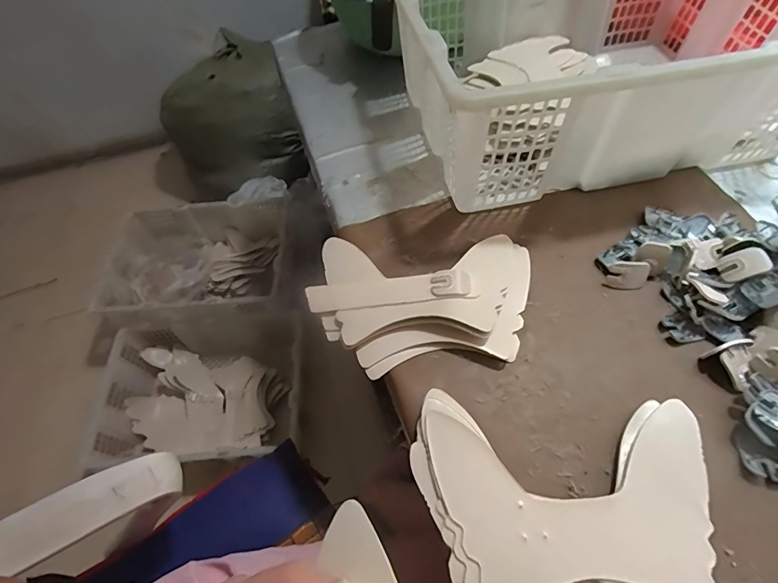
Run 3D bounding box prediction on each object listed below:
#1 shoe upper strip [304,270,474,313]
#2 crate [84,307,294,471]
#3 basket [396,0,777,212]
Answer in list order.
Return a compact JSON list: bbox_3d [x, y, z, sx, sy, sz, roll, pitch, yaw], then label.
[{"bbox_3d":[-0.004,0.000,0.440,0.172,0.008,0.034,-6,56,12],"label":"shoe upper strip"},{"bbox_3d":[-0.461,0.247,1.068,0.504,0.222,0.354,-4,56,2],"label":"crate"},{"bbox_3d":[0.265,-0.302,0.546,0.481,0.163,0.350,-12,56,-3],"label":"basket"}]

